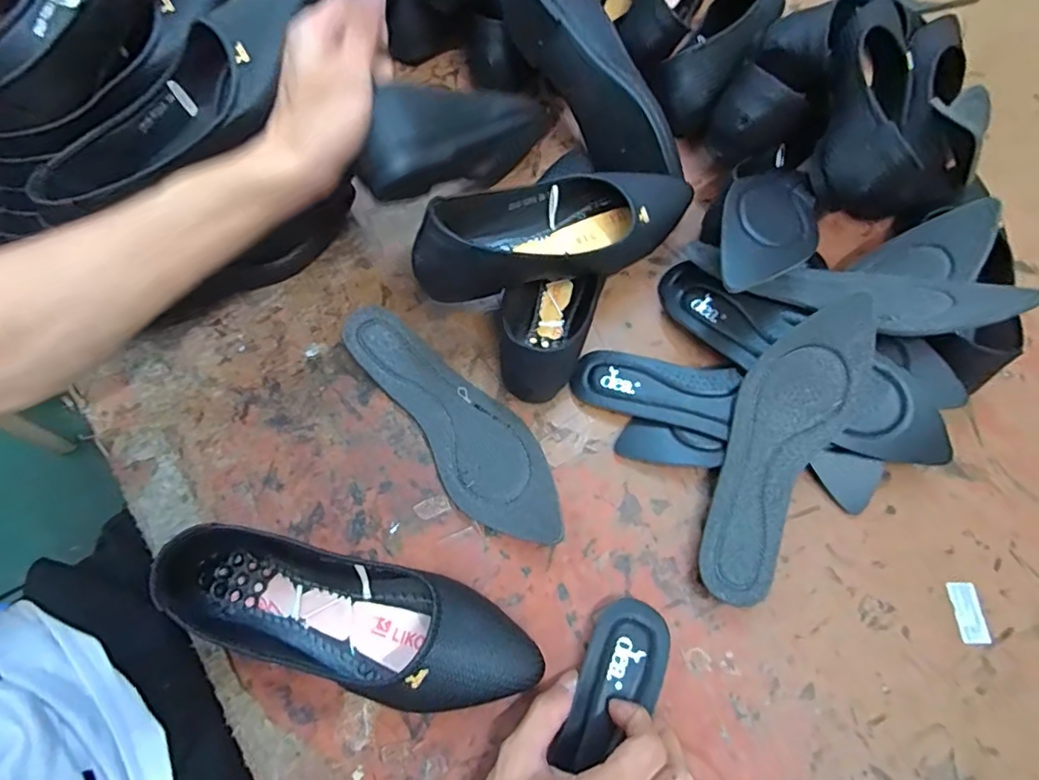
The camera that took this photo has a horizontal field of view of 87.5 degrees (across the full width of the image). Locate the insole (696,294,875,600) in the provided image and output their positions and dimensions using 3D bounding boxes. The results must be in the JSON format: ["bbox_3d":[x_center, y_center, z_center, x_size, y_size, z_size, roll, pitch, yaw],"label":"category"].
[{"bbox_3d":[0.190,0.039,0.395,0.070,0.026,0.229,26,83,10],"label":"insole"}]

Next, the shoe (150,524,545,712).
[{"bbox_3d":[-0.113,0.150,0.351,0.254,0.064,0.082,10,66,3],"label":"shoe"}]

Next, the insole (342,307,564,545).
[{"bbox_3d":[-0.048,0.022,0.426,0.075,0.025,0.230,-34,71,-15],"label":"insole"}]

